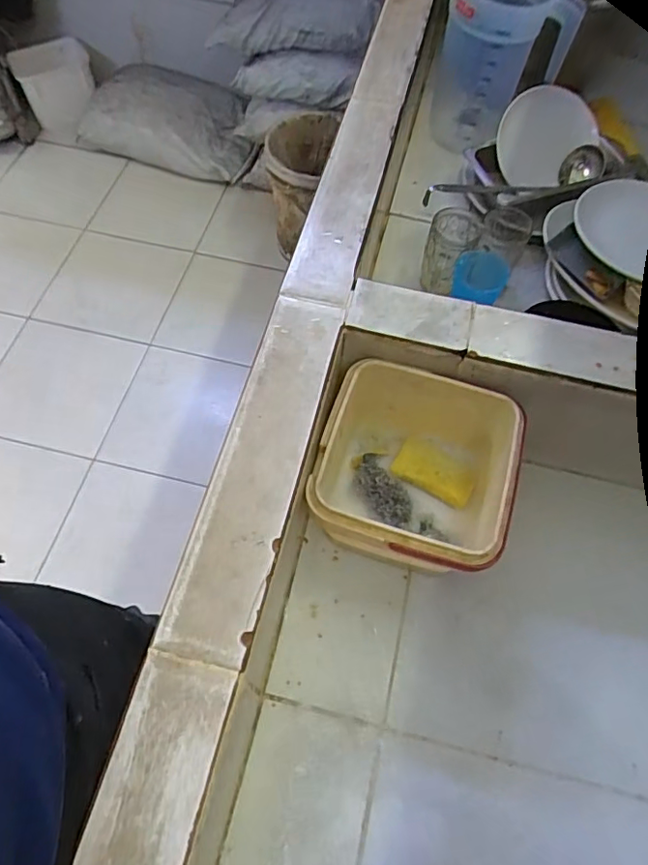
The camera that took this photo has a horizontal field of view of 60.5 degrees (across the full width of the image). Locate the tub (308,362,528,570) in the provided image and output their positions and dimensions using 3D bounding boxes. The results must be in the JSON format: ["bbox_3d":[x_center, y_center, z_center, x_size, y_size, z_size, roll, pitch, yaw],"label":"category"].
[{"bbox_3d":[0.102,0.063,0.672,0.207,0.176,0.208,15,63,6],"label":"tub"}]

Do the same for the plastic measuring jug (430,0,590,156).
[{"bbox_3d":[0.305,-0.650,0.959,0.215,0.258,0.152,15,62,8],"label":"plastic measuring jug"}]

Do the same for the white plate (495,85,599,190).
[{"bbox_3d":[0.390,-0.514,0.979,0.162,0.161,0.018,-4,49,16],"label":"white plate"}]

